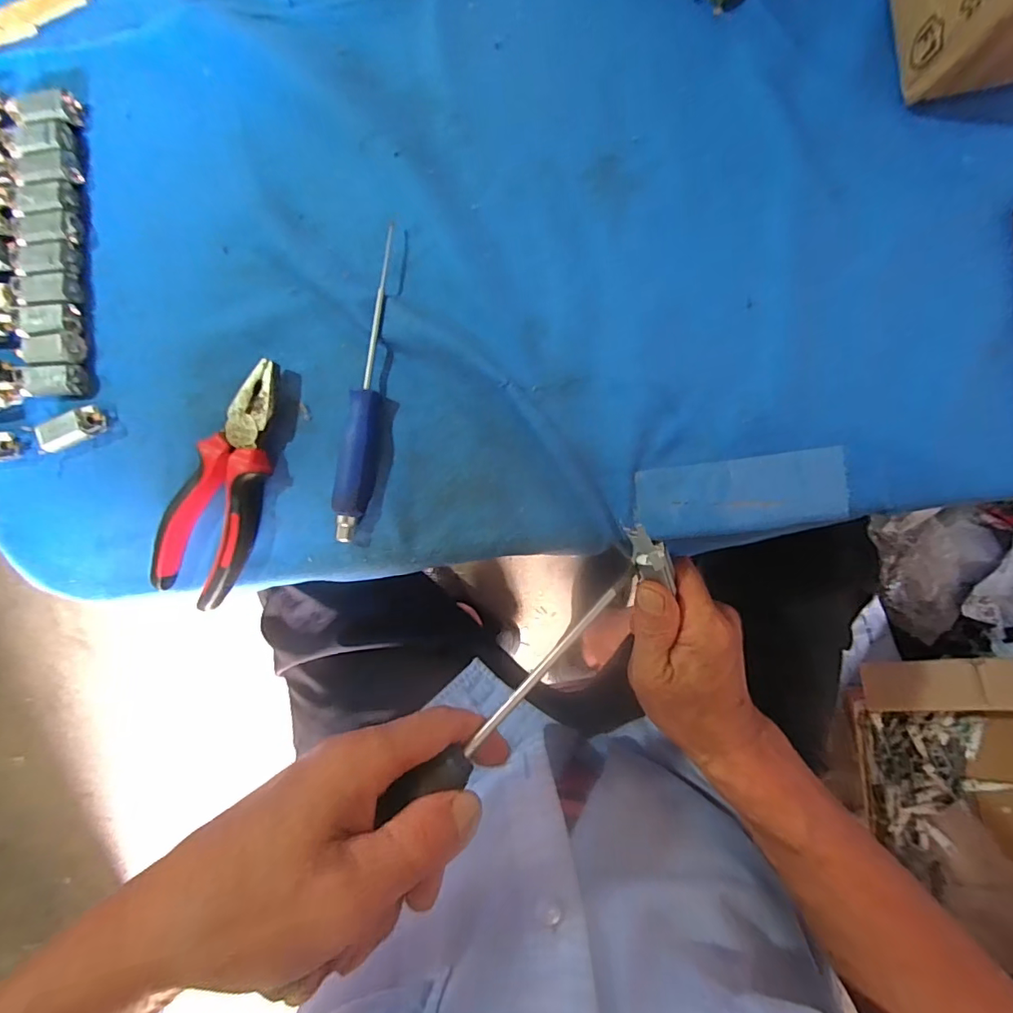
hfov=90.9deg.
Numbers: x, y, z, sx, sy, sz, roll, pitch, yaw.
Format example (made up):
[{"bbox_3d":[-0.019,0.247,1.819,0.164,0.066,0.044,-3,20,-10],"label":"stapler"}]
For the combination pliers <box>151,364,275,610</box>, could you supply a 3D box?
[{"bbox_3d":[-0.174,-0.014,0.312,0.052,0.020,0.151,24,93,7],"label":"combination pliers"}]

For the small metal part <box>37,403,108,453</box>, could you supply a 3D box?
[{"bbox_3d":[-0.291,-0.052,0.334,0.044,0.012,0.019,-24,87,7],"label":"small metal part"}]

